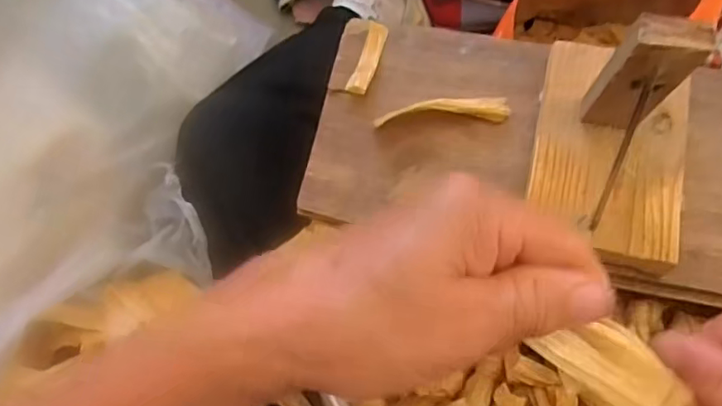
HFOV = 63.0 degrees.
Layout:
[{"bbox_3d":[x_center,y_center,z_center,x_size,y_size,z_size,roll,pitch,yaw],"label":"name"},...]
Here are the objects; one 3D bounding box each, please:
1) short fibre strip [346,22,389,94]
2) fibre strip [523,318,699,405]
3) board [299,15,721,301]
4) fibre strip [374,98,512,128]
[{"bbox_3d":[0.006,-0.103,0.416,0.015,0.008,0.062,16,71,8],"label":"short fibre strip"},{"bbox_3d":[0.101,0.065,0.215,0.075,0.004,0.026,33,89,-5],"label":"fibre strip"},{"bbox_3d":[0.157,-0.045,0.329,0.381,0.128,0.163,13,71,7],"label":"board"},{"bbox_3d":[0.055,-0.063,0.393,0.089,0.014,0.018,-3,70,2],"label":"fibre strip"}]

